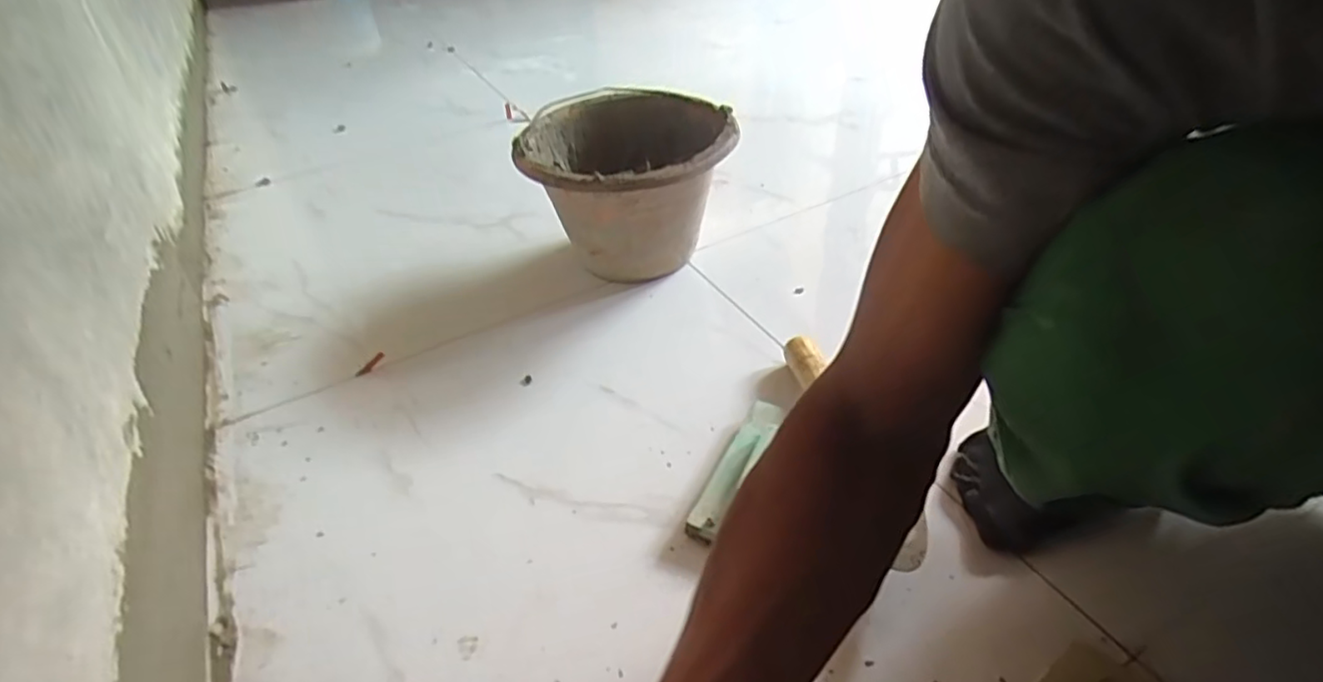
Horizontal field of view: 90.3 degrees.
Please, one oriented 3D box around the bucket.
[{"bbox_3d":[-0.033,-0.182,0.812,0.234,0.172,0.256,-3,40,3],"label":"bucket"}]

